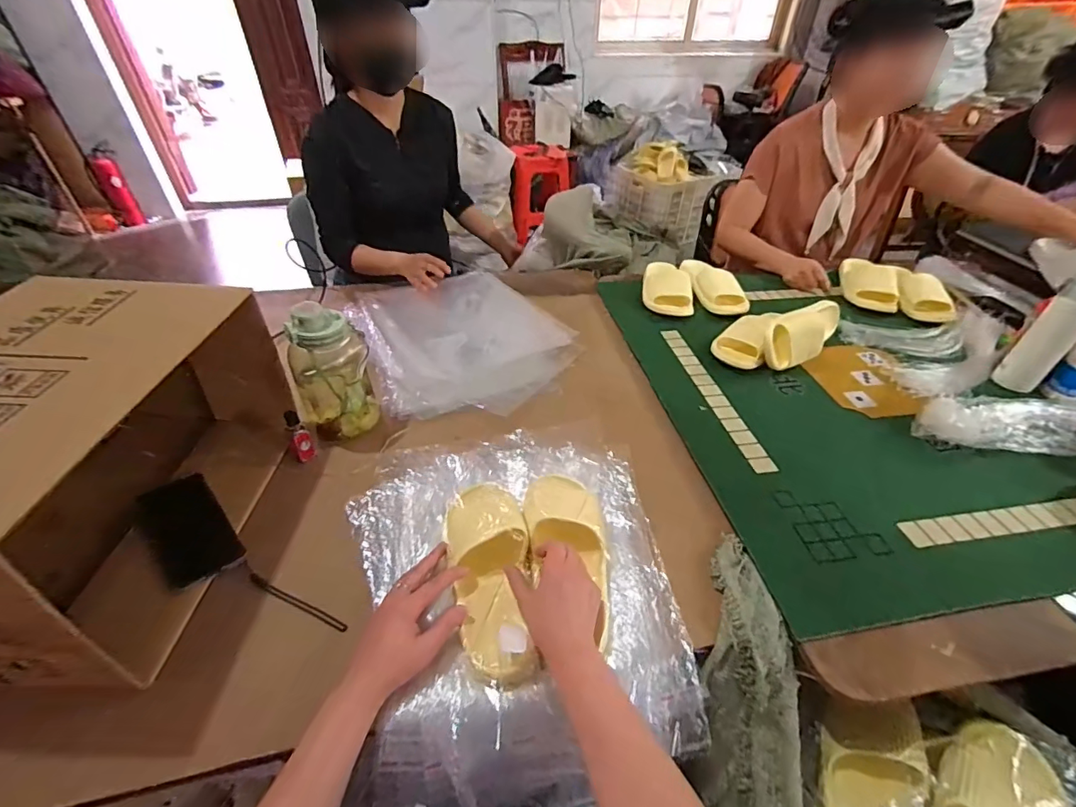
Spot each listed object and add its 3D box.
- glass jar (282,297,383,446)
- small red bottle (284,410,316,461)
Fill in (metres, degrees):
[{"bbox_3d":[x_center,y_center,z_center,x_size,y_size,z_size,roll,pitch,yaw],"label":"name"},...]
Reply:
[{"bbox_3d":[-0.313,-0.049,0.715,0.105,0.209,0.105,1,42,-1],"label":"glass jar"},{"bbox_3d":[-0.352,0.048,0.695,0.025,0.078,0.032,-21,46,-23],"label":"small red bottle"}]

